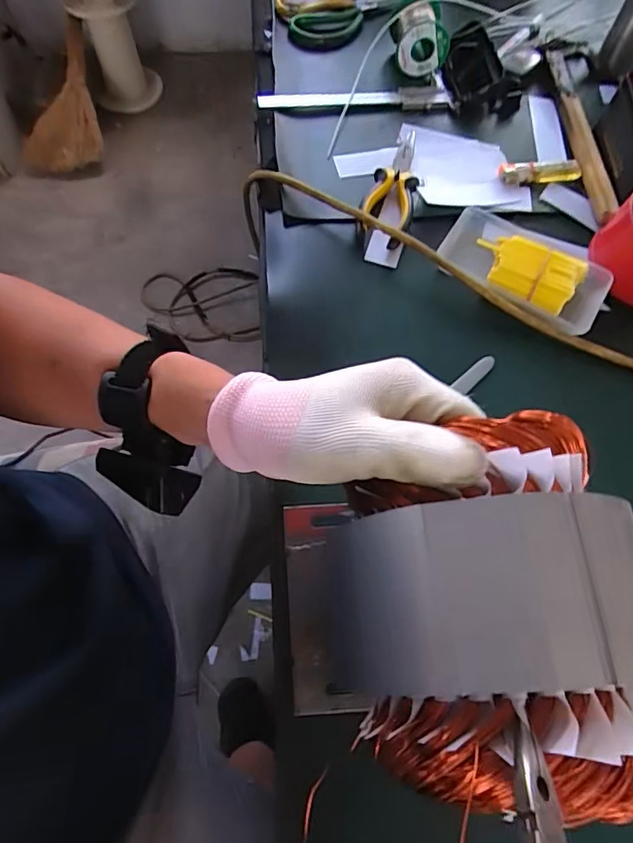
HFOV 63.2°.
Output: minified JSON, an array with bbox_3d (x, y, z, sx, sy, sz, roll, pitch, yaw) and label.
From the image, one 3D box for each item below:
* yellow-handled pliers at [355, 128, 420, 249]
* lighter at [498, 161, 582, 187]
[{"bbox_3d":[0.082,-0.245,0.530,0.049,0.031,0.162,16,68,5],"label":"yellow-handled pliers"},{"bbox_3d":[0.238,-0.267,0.550,0.090,0.011,0.027,-10,68,-6],"label":"lighter"}]

